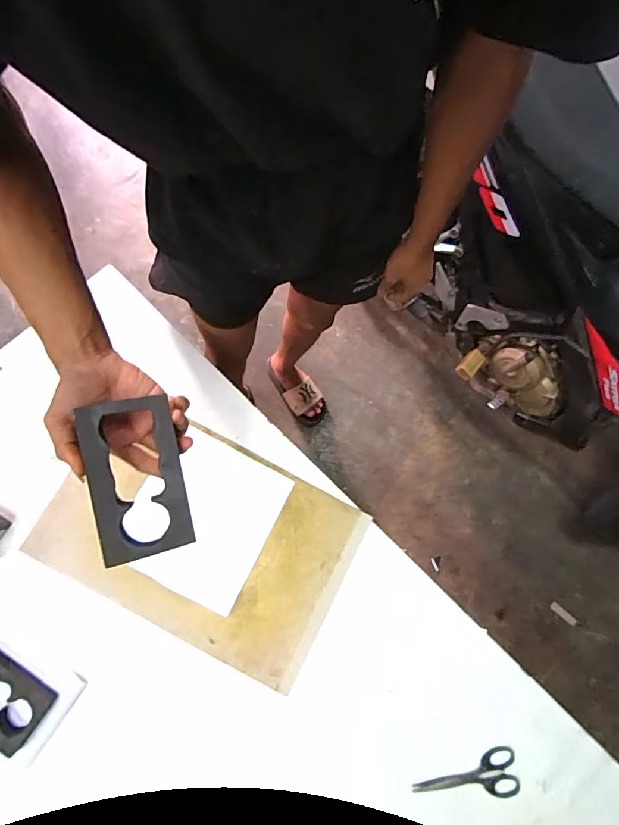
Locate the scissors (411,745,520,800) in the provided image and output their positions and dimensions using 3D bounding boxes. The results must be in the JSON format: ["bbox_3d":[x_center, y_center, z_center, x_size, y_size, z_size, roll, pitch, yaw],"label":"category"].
[{"bbox_3d":[0.228,0.538,0.597,0.154,0.016,0.068,-14,81,-8],"label":"scissors"}]

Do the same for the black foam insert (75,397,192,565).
[{"bbox_3d":[-0.161,0.061,0.382,0.079,0.012,0.142,-13,91,-22],"label":"black foam insert"}]

